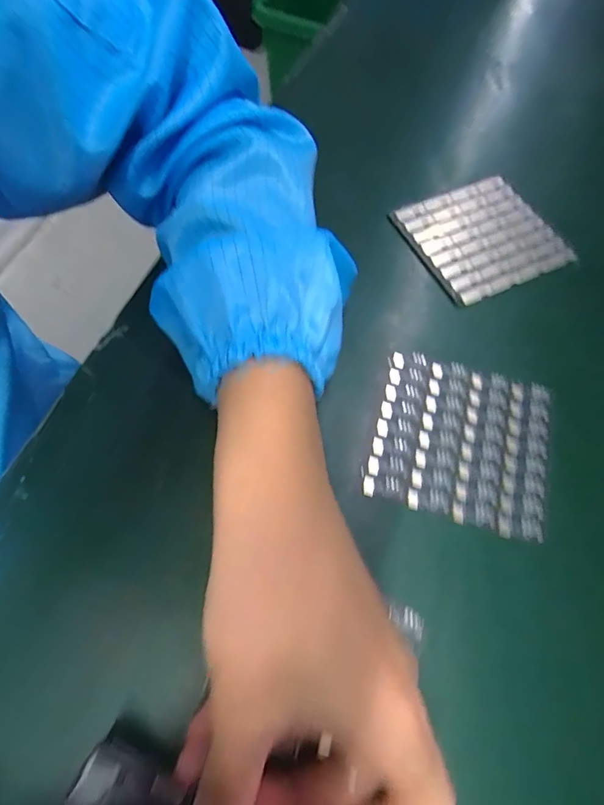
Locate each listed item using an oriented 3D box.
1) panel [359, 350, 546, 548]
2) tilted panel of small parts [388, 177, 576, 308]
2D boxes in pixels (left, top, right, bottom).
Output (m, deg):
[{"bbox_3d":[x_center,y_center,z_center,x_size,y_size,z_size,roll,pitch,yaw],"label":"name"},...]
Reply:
[{"bbox_3d":[0.093,0.021,0.253,0.098,0.004,0.094,17,67,5],"label":"panel"},{"bbox_3d":[0.130,-0.121,0.317,0.095,0.012,0.093,-23,70,-12],"label":"tilted panel of small parts"}]

